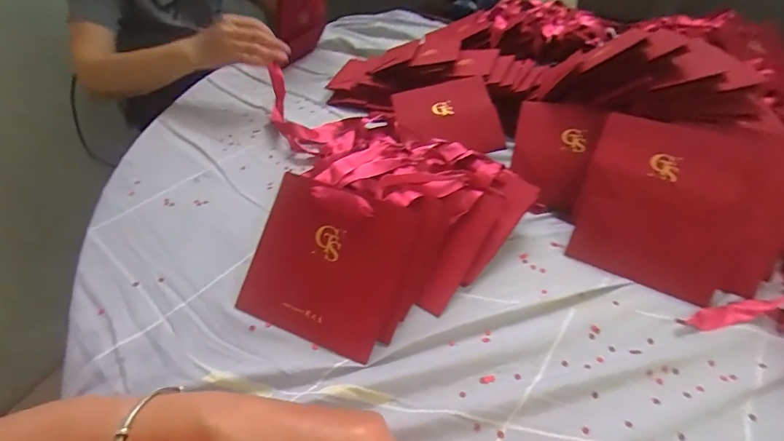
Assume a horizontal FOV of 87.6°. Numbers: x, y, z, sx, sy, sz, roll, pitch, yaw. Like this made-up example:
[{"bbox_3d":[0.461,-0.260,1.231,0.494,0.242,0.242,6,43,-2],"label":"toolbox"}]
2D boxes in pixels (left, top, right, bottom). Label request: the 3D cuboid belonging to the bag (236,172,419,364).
[{"bbox_3d":[-0.061,0.038,0.371,0.145,0.015,0.136,17,90,18],"label":"bag"}]

